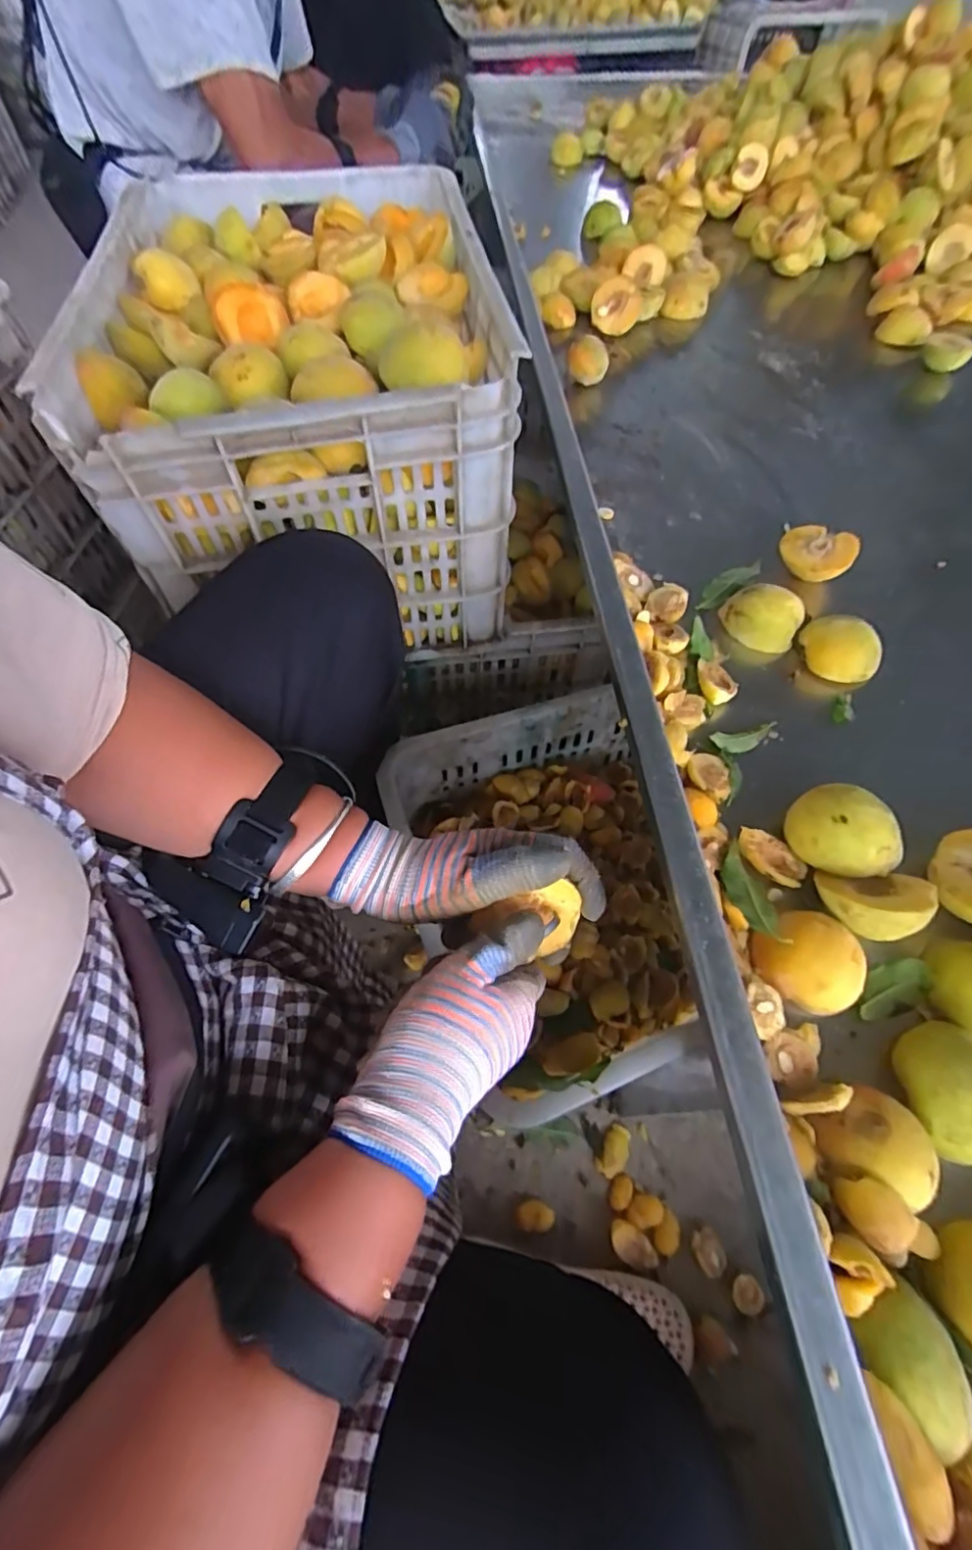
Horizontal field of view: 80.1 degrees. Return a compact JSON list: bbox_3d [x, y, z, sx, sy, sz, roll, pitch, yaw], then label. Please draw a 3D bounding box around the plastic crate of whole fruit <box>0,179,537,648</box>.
[{"bbox_3d":[-0.177,-0.397,0.623,0.349,0.252,0.527,-6,59,-4],"label":"plastic crate of whole fruit"}]

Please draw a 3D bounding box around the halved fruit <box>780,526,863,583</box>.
[{"bbox_3d":[0.297,-0.199,0.523,0.061,0.032,0.047,35,64,17],"label":"halved fruit"}]

